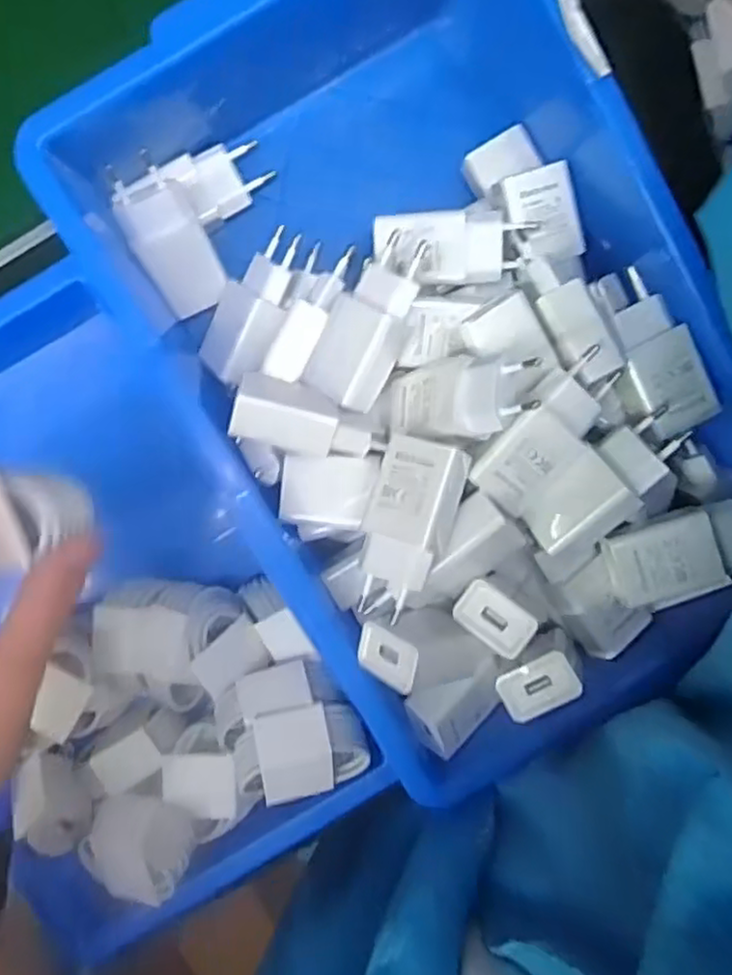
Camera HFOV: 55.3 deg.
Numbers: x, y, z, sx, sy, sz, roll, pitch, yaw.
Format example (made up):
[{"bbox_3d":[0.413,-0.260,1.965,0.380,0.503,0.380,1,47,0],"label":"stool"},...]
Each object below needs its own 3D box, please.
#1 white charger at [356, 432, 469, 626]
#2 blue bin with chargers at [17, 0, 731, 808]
[{"bbox_3d":[0.019,0.018,0.318,0.035,0.023,0.079,19,91,28],"label":"white charger"},{"bbox_3d":[0.038,-0.060,0.355,0.232,0.110,0.359,-30,95,1],"label":"blue bin with chargers"}]

